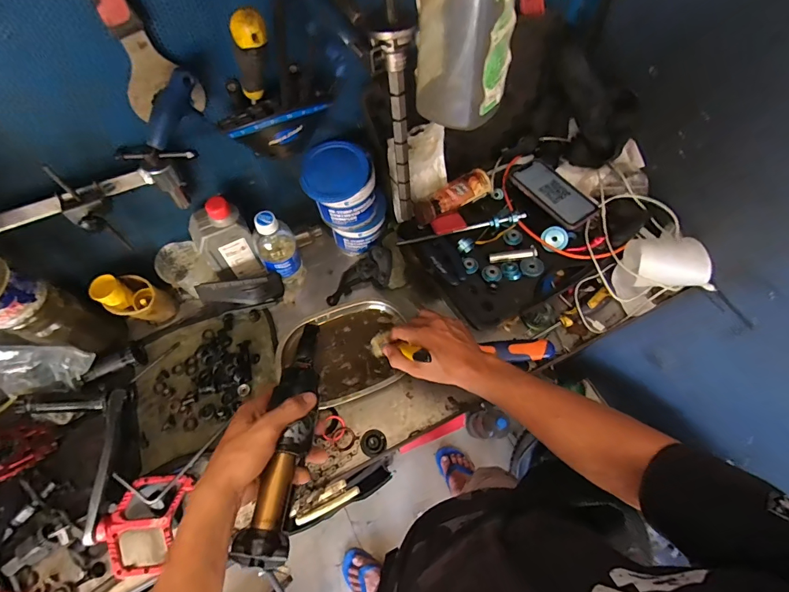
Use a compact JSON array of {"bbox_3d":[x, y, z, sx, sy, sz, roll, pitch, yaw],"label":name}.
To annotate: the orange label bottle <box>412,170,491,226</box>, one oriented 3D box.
[{"bbox_3d":[0.103,-0.171,0.692,0.145,0.045,0.045,-30,68,-14],"label":"orange label bottle"}]

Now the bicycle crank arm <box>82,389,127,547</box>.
[{"bbox_3d":[-0.398,0.224,0.541,0.021,0.039,0.197,-10,65,-5],"label":"bicycle crank arm"}]

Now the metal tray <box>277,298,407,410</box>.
[{"bbox_3d":[-0.079,0.088,0.640,0.206,0.017,0.159,-24,66,-11],"label":"metal tray"}]

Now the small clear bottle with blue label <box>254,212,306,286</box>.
[{"bbox_3d":[-0.193,-0.081,0.647,0.057,0.169,0.072,-26,67,-12],"label":"small clear bottle with blue label"}]

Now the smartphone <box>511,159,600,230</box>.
[{"bbox_3d":[0.277,-0.182,0.685,0.087,0.015,0.149,-33,69,-15],"label":"smartphone"}]

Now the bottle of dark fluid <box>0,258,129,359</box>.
[{"bbox_3d":[-0.467,0.029,0.534,0.067,0.226,0.081,16,65,8],"label":"bottle of dark fluid"}]

